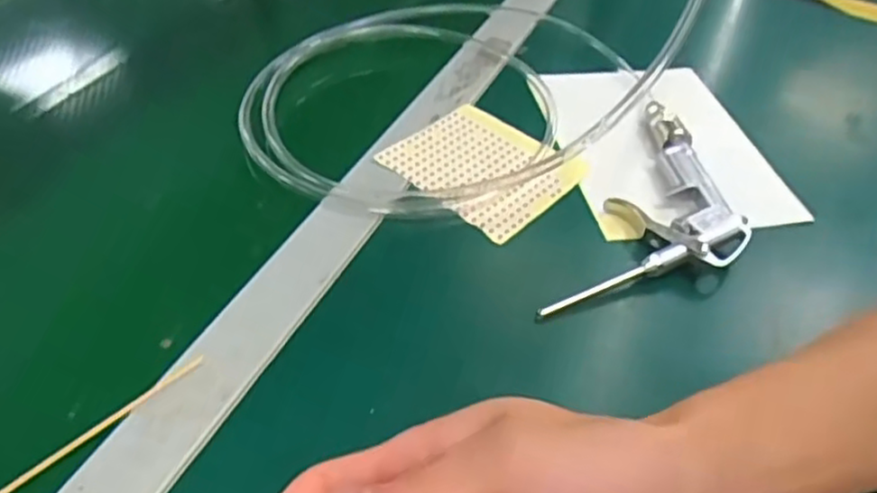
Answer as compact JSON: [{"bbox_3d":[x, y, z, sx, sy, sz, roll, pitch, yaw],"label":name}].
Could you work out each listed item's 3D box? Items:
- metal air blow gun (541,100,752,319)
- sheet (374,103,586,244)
[{"bbox_3d":[0.147,-0.020,0.447,0.089,0.024,0.218,23,48,17],"label":"metal air blow gun"},{"bbox_3d":[0.031,-0.056,0.485,0.111,0.008,0.098,33,53,25],"label":"sheet"}]

